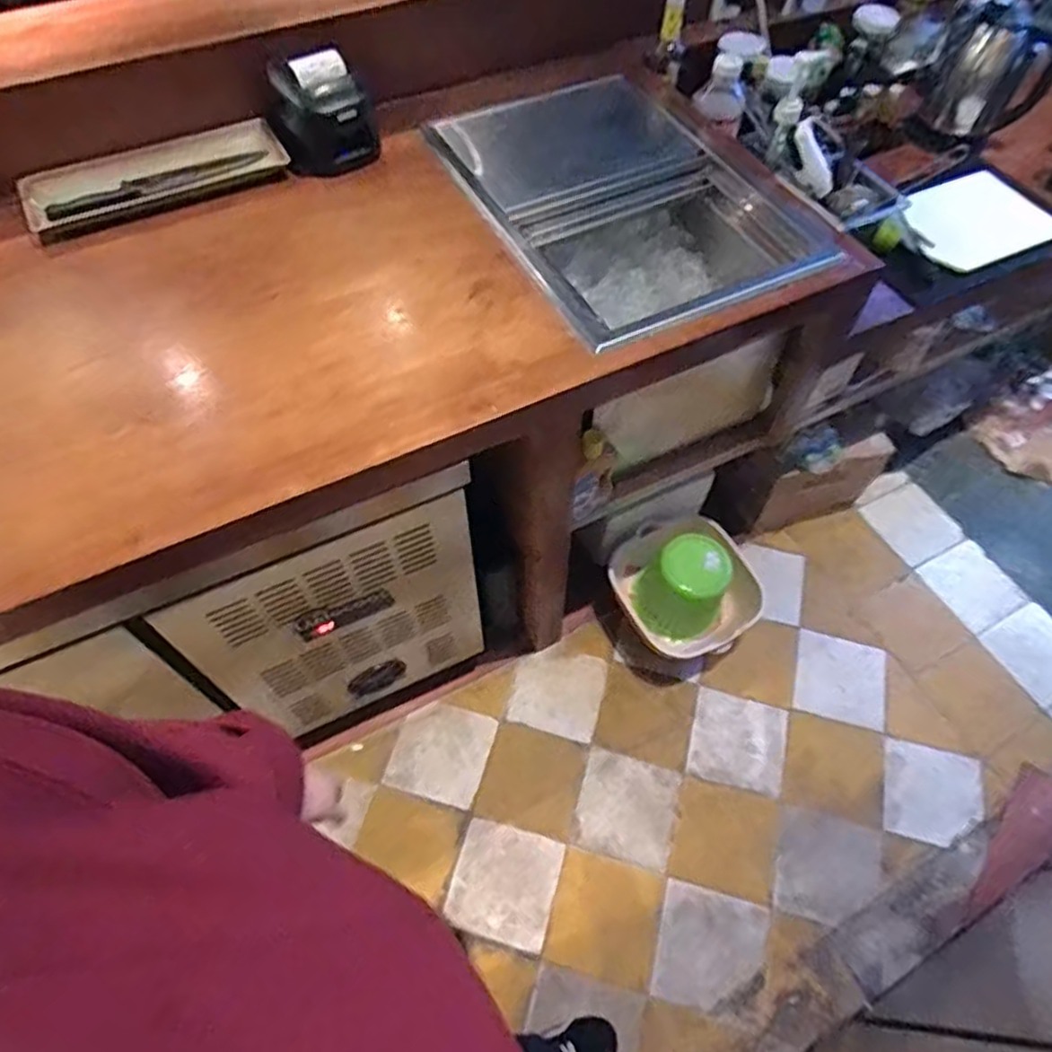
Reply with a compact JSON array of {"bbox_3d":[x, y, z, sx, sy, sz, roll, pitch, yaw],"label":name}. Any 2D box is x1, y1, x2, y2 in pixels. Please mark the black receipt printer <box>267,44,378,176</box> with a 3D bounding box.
[{"bbox_3d":[-0.336,-0.669,1.156,0.173,0.154,0.111,-12,58,-7],"label":"black receipt printer"}]

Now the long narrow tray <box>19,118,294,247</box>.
[{"bbox_3d":[-0.612,-0.583,1.176,0.401,0.059,0.155,-24,61,-15],"label":"long narrow tray"}]

